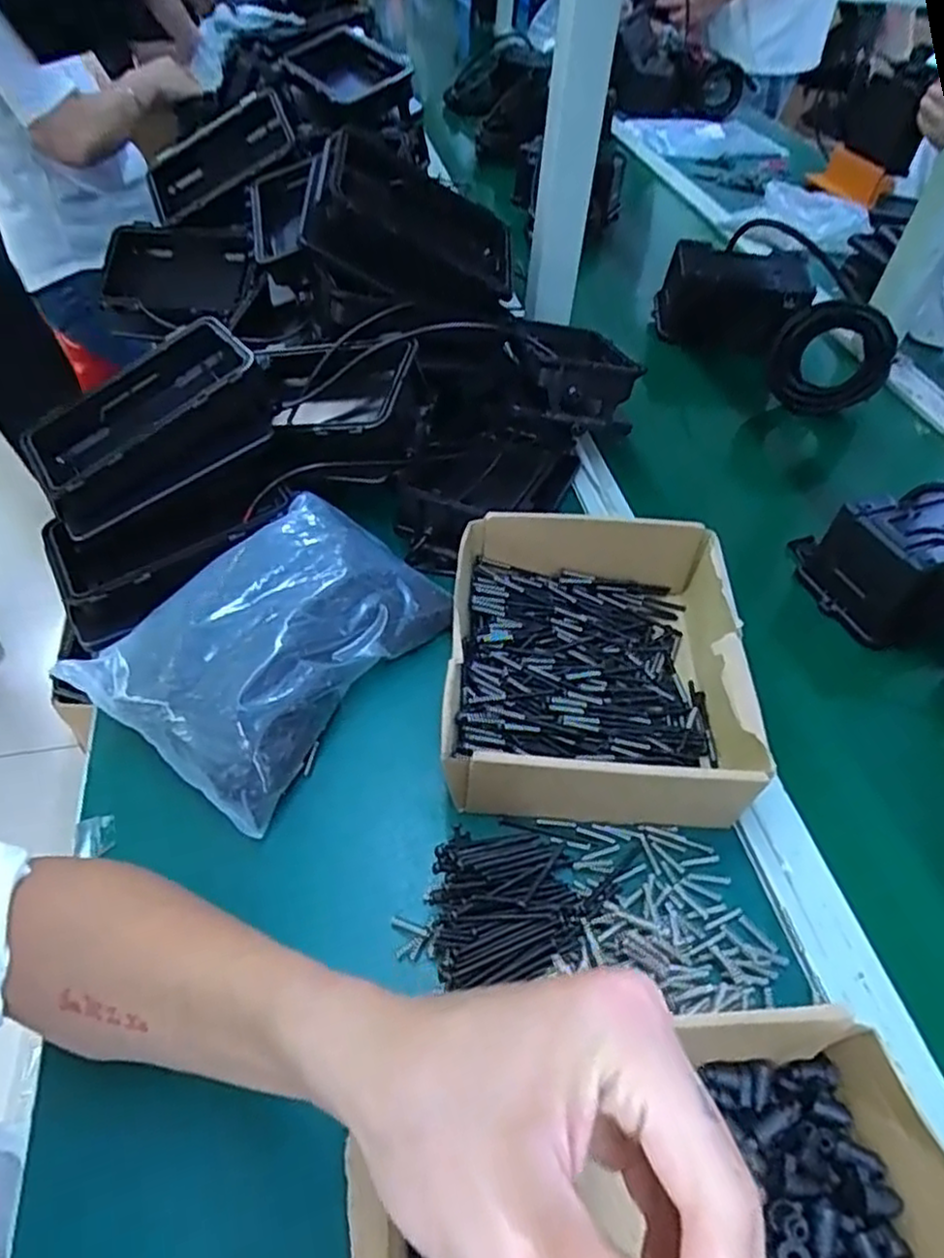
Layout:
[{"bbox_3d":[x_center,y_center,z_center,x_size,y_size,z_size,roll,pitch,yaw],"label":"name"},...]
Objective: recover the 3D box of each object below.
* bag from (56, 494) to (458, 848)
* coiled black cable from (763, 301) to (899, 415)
[{"bbox_3d":[-0.141,-0.001,0.488,0.171,0.065,0.216,28,52,20],"label":"bag"},{"bbox_3d":[0.384,-0.289,0.754,0.122,0.129,0.040,19,50,12],"label":"coiled black cable"}]

